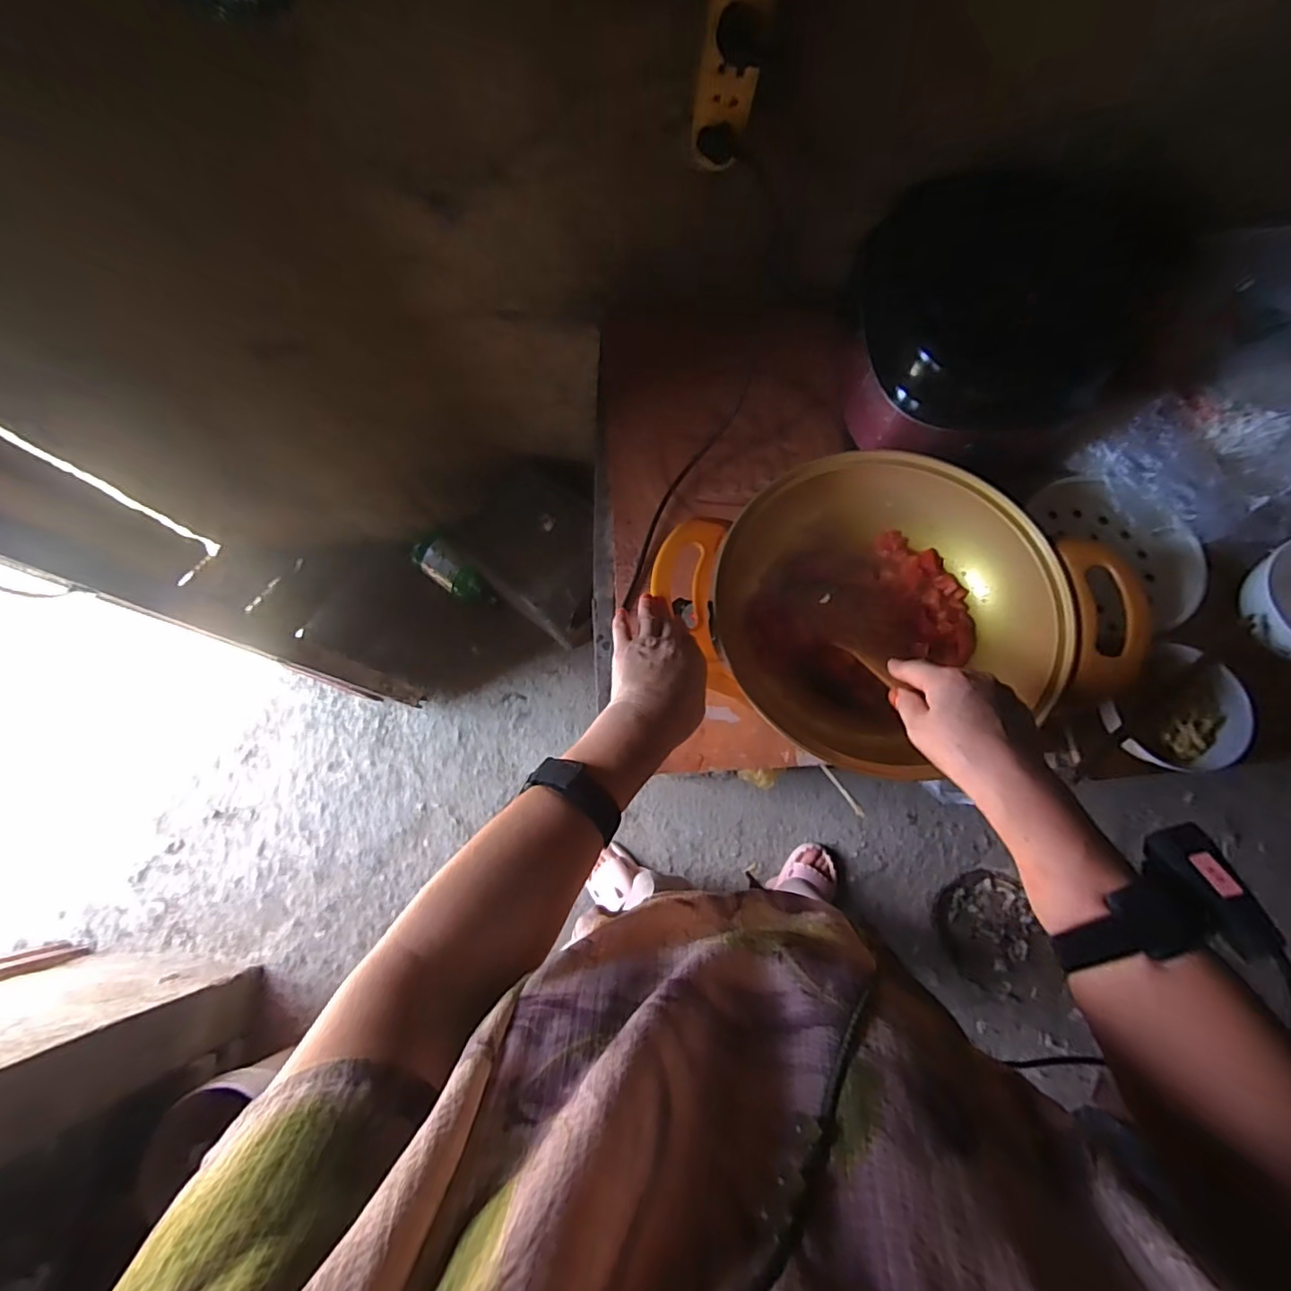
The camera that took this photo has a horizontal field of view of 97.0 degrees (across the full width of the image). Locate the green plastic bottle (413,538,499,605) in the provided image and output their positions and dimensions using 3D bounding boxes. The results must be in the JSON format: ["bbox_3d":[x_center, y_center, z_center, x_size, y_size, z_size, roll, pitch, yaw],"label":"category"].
[{"bbox_3d":[-0.492,-0.179,1.472,0.229,0.070,0.091,41,80,12],"label":"green plastic bottle"}]

